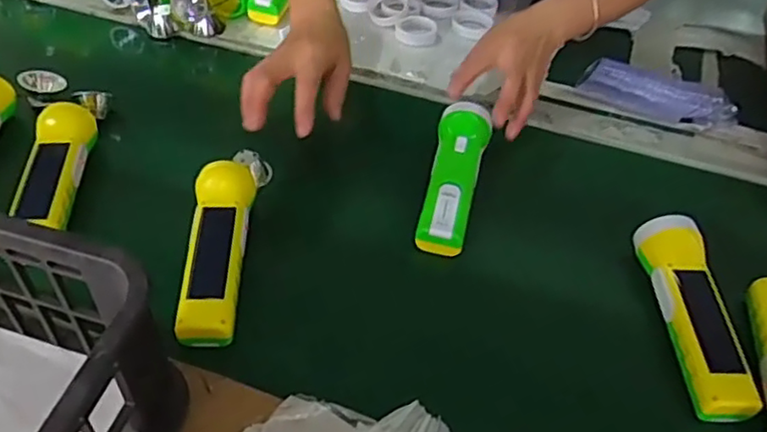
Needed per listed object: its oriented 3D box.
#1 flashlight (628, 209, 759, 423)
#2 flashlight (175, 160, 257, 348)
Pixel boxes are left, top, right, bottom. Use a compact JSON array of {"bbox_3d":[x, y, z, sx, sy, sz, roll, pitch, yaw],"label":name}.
[{"bbox_3d":[0.254,0.077,0.524,0.041,0.049,0.188,1,47,-4],"label":"flashlight"},{"bbox_3d":[-0.138,0.025,0.531,0.048,0.040,0.169,-1,47,-6],"label":"flashlight"}]

